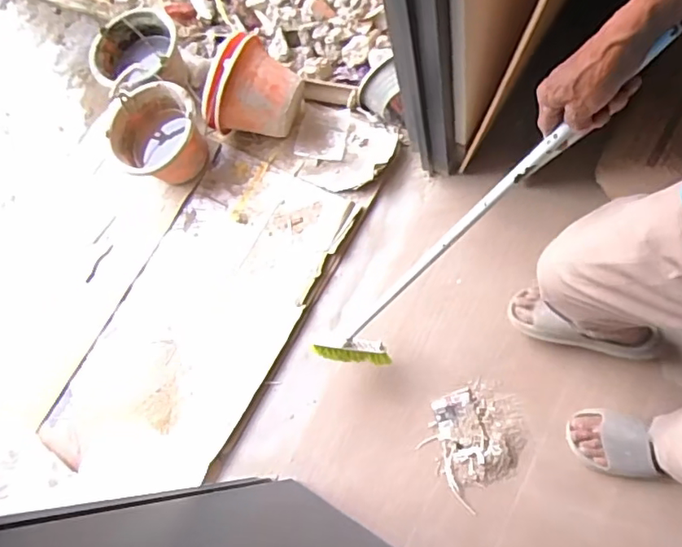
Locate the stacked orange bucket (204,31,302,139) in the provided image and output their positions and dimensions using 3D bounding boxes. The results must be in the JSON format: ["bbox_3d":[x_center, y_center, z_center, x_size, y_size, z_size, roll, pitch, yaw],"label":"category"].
[{"bbox_3d":[-0.209,-0.451,1.391,0.203,0.207,0.227,27,74,7],"label":"stacked orange bucket"}]

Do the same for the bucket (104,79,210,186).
[{"bbox_3d":[-0.482,-0.358,1.449,0.217,0.171,0.247,-14,73,-6],"label":"bucket"}]

